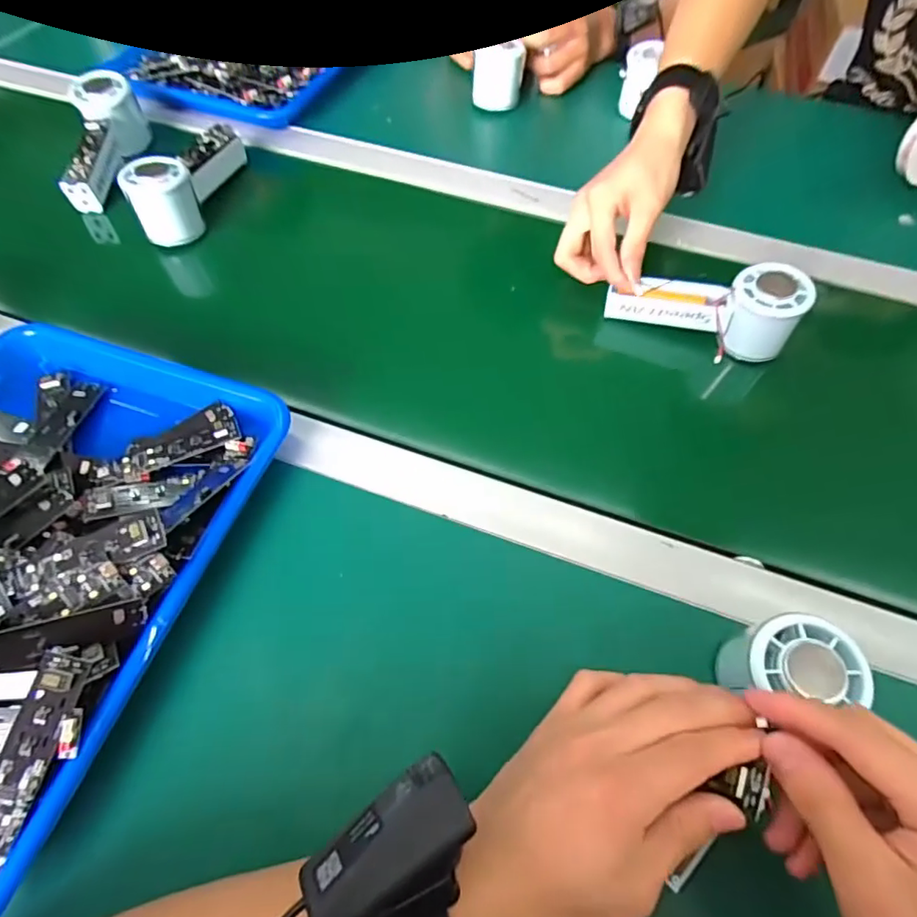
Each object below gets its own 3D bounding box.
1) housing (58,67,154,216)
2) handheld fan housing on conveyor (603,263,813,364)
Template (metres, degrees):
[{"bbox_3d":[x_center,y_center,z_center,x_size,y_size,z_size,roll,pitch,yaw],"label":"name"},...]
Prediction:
[{"bbox_3d":[-0.363,-0.326,0.566,0.053,0.057,0.163,-7,61,-5],"label":"housing"},{"bbox_3d":[0.205,-0.122,0.465,0.148,0.064,0.051,9,61,21],"label":"handheld fan housing on conveyor"}]

